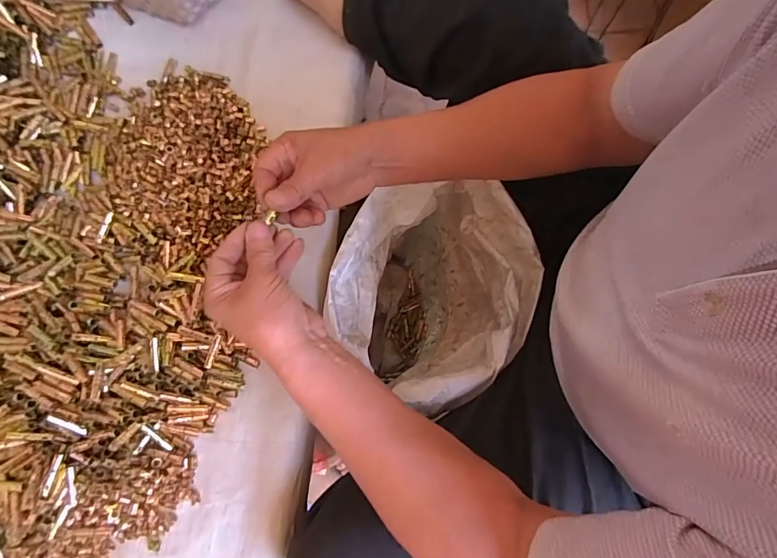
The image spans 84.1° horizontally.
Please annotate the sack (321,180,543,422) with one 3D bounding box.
[{"bbox_3d":[0.053,0.040,0.676,0.288,0.416,0.252,-43,81,-9],"label":"sack"}]

